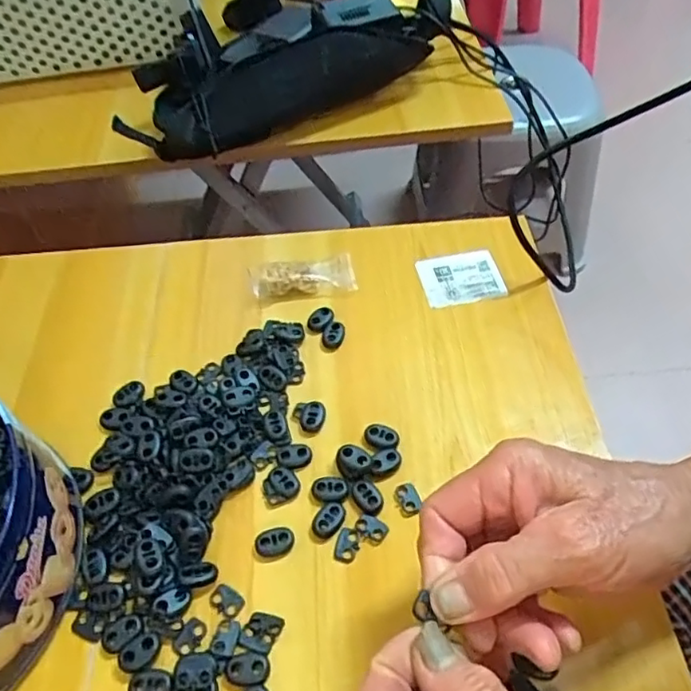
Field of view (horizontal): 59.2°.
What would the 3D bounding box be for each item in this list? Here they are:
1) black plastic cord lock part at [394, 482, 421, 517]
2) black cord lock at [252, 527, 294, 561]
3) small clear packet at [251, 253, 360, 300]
[{"bbox_3d":[0.037,0.089,0.354,0.014,0.004,0.019,-13,53,-8],"label":"black plastic cord lock part"},{"bbox_3d":[-0.040,0.111,0.342,0.023,0.004,0.015,-24,55,-16],"label":"black cord lock"},{"bbox_3d":[-0.033,-0.054,0.463,0.079,0.017,0.032,-8,52,-4],"label":"small clear packet"}]

